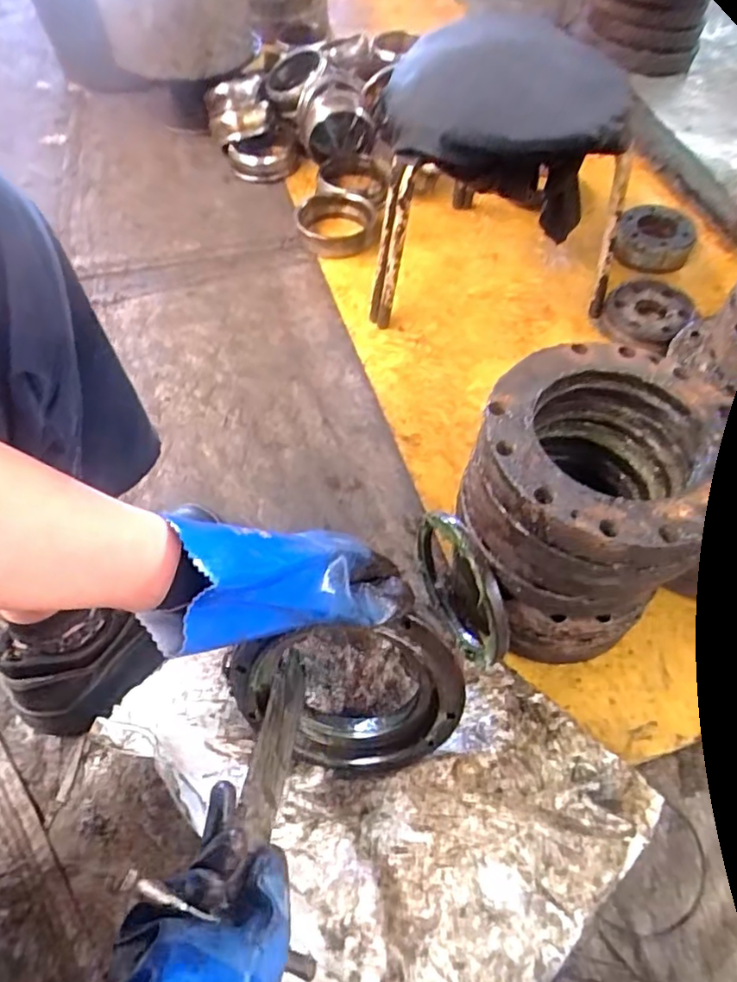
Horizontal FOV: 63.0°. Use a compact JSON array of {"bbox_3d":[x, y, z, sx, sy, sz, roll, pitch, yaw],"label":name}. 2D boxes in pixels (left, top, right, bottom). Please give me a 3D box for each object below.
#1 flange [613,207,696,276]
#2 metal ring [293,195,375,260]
[{"bbox_3d":[0.454,-0.401,0.957,0.116,0.039,0.116,0,58,0],"label":"flange"},{"bbox_3d":[-0.057,-0.443,1.015,0.129,0.049,0.129,0,58,0],"label":"metal ring"}]

